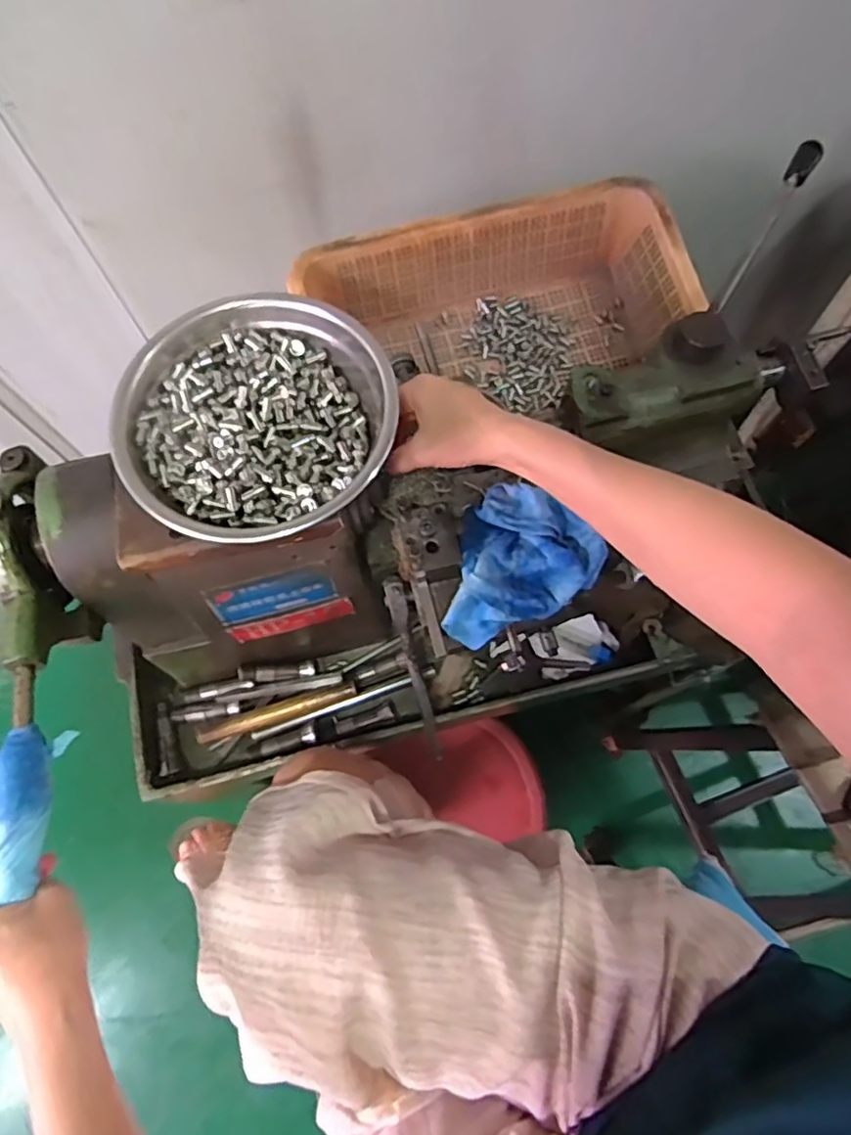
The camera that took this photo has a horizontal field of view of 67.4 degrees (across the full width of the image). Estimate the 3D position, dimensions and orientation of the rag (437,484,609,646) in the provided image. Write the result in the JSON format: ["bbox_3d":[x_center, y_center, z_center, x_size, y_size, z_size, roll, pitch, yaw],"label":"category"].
[{"bbox_3d":[0.060,-0.004,0.472,0.123,0.033,0.098,-35,73,-10],"label":"rag"}]

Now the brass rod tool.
[{"bbox_3d":[-0.146,0.145,0.636,0.158,0.015,0.018,-19,71,-5],"label":"brass rod tool"}]

